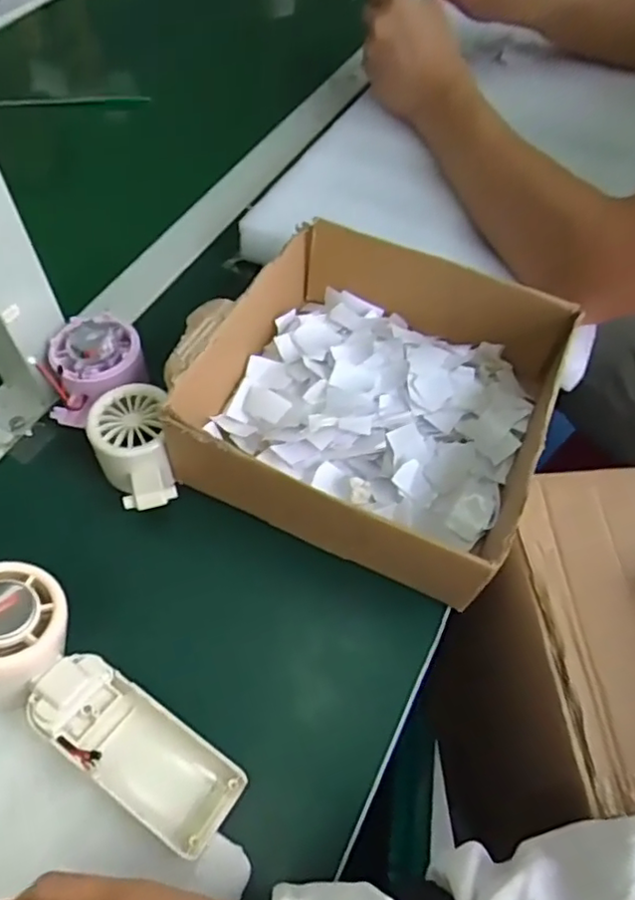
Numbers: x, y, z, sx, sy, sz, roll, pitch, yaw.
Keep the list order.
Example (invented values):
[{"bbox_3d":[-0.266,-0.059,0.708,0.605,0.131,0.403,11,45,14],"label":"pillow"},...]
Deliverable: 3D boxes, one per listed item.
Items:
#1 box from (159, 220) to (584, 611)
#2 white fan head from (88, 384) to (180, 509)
[{"bbox_3d":[0.043,-0.039,0.404,0.205,0.079,0.216,23,59,12],"label":"box"},{"bbox_3d":[-0.114,0.003,0.385,0.049,0.048,0.075,-6,58,-7],"label":"white fan head"}]

